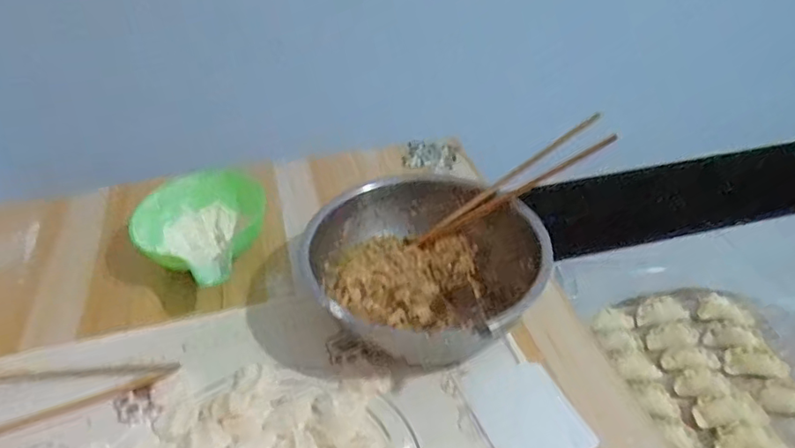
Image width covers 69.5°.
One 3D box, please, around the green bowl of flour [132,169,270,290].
[{"bbox_3d":[-0.217,0.006,0.646,0.138,0.062,0.146,-12,38,-14],"label":"green bowl of flour"}]

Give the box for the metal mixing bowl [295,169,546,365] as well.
[{"bbox_3d":[0.027,0.029,0.571,0.191,0.098,0.198,-1,36,1],"label":"metal mixing bowl"}]

